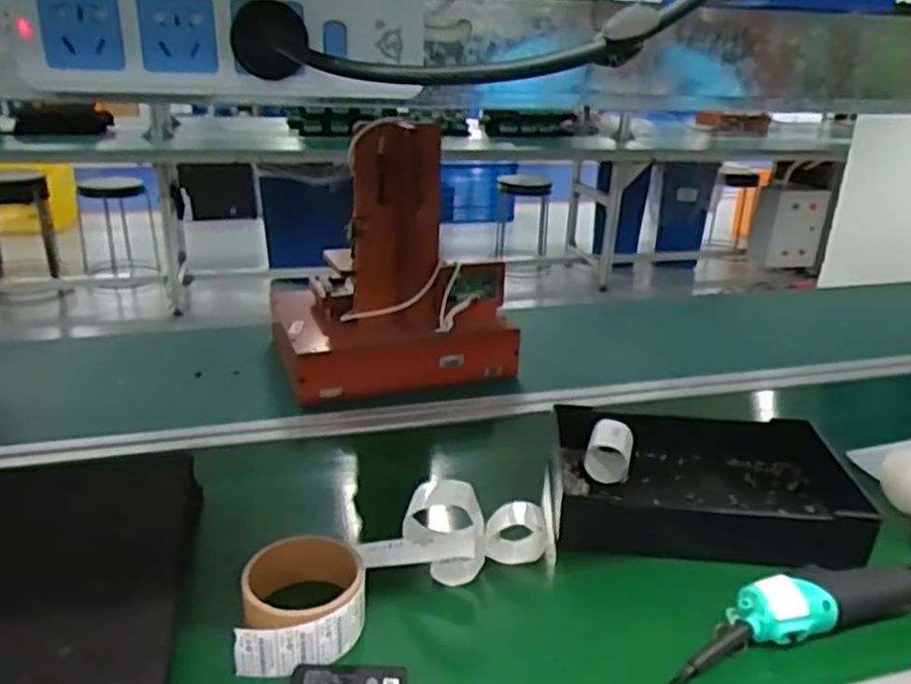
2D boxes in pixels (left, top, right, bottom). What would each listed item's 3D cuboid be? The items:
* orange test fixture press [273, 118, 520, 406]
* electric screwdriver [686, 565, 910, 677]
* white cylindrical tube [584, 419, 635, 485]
[{"bbox_3d":[-0.082,-0.106,0.876,0.271,0.277,0.197,-7,24,-21],"label":"orange test fixture press"},{"bbox_3d":[0.278,0.189,0.531,0.253,0.035,0.039,-5,24,-15],"label":"electric screwdriver"},{"bbox_3d":[0.150,0.106,0.702,0.041,0.040,0.054,9,24,17],"label":"white cylindrical tube"}]

